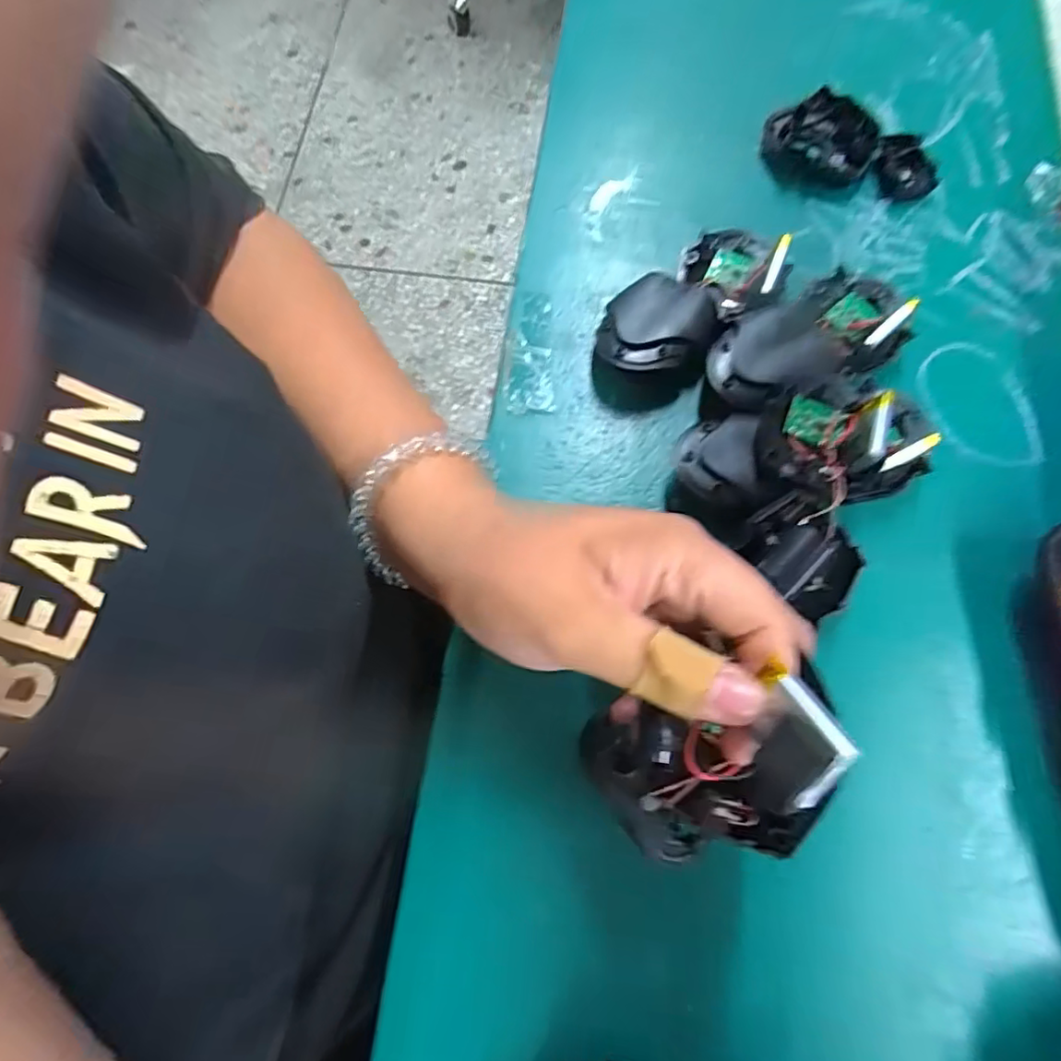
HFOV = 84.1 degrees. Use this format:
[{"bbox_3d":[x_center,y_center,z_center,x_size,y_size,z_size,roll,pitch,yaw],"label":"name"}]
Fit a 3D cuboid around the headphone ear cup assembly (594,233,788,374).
[{"bbox_3d":[0.081,-0.114,0.296,0.112,0.028,0.051,-40,76,-11],"label":"headphone ear cup assembly"}]

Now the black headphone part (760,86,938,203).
[{"bbox_3d":[0.181,-0.215,0.332,0.095,0.018,0.046,28,75,10],"label":"black headphone part"}]

